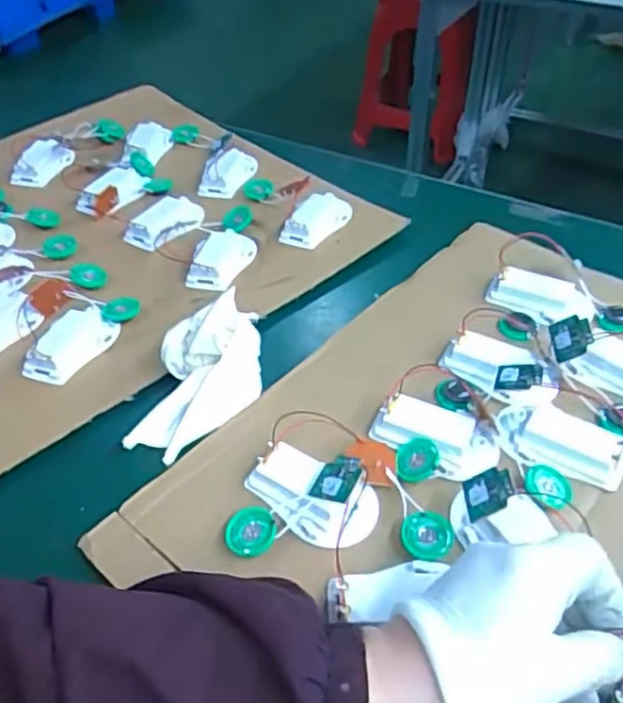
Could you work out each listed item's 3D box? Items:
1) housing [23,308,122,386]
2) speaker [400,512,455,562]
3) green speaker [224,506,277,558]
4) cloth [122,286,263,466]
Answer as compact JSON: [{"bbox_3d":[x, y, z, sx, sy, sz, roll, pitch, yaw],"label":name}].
[{"bbox_3d":[-0.179,-0.007,0.490,0.043,0.016,0.070,14,50,12],"label":"housing"},{"bbox_3d":[0.065,0.105,0.373,0.029,0.009,0.029,0,48,0],"label":"speaker"},{"bbox_3d":[-0.035,0.104,0.377,0.028,0.011,0.029,-1,46,1],"label":"green speaker"},{"bbox_3d":[-0.072,0.012,0.449,0.068,0.045,0.124,14,50,12],"label":"cloth"}]

